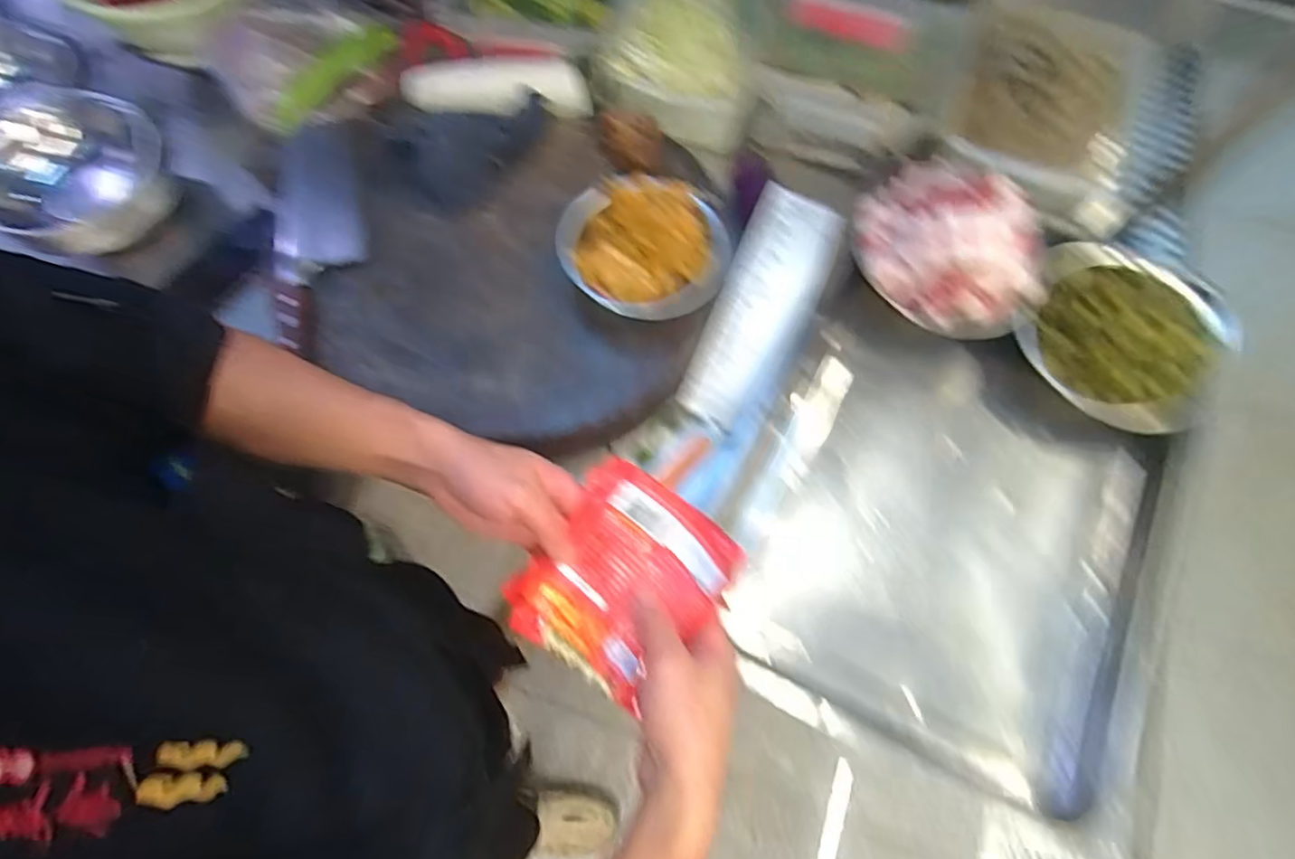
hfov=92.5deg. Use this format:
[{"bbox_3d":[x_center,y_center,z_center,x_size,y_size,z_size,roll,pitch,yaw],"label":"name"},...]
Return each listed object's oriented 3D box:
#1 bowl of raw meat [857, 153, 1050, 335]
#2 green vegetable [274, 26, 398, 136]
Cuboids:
[{"bbox_3d":[0.329,-0.210,0.647,0.177,0.097,0.199,-41,75,-13],"label":"bowl of raw meat"},{"bbox_3d":[-0.370,-0.417,0.733,0.176,0.027,0.048,-42,75,-13],"label":"green vegetable"}]

